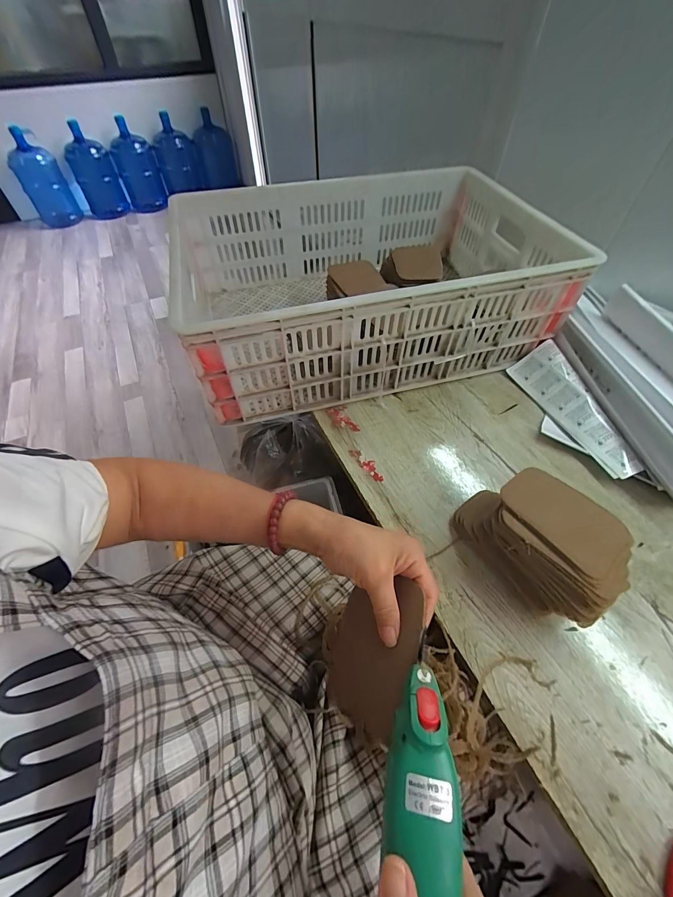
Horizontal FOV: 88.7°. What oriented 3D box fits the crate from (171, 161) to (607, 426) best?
[{"bbox_3d":[0.050,-0.315,0.633,0.598,0.187,0.427,-13,54,-10],"label":"crate"}]

